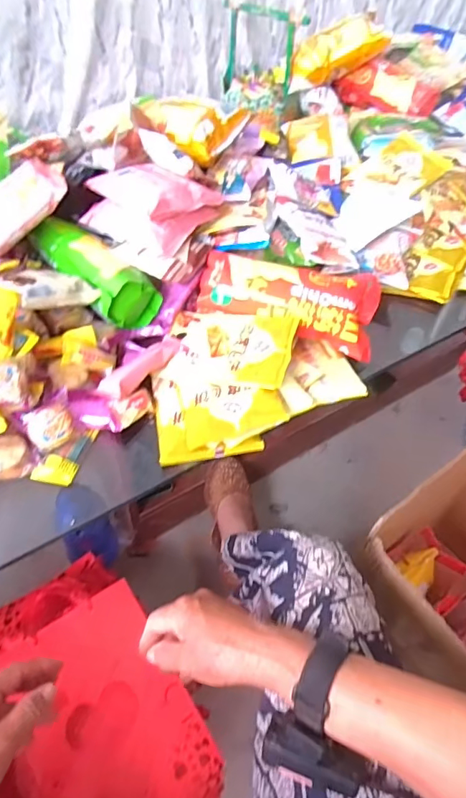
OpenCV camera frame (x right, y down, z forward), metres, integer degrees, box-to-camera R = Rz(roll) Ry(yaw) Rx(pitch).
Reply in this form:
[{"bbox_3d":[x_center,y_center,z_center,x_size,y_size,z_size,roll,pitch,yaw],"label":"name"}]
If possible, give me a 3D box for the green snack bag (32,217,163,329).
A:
[{"bbox_3d":[-0.169,-0.162,0.581,0.075,0.068,0.175,-33,59,-27],"label":"green snack bag"}]

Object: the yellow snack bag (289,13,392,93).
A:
[{"bbox_3d":[0.192,-0.645,0.886,0.181,0.072,0.047,-20,50,12],"label":"yellow snack bag"}]

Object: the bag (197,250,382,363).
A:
[{"bbox_3d":[0.068,-0.117,0.566,0.213,0.041,0.096,13,91,3],"label":"bag"}]

